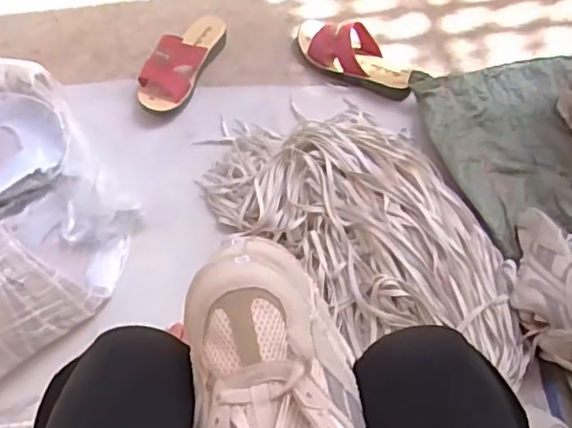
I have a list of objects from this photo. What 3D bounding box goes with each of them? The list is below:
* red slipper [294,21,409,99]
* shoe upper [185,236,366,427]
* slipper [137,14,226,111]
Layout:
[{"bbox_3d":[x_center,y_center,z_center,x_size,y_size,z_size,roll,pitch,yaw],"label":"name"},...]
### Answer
[{"bbox_3d":[0.119,-0.281,1.081,0.234,0.074,0.081,29,66,11],"label":"red slipper"},{"bbox_3d":[-0.006,0.113,0.384,0.111,0.066,0.227,-2,64,-4],"label":"shoe upper"},{"bbox_3d":[-0.182,-0.270,1.063,0.087,0.063,0.222,22,65,7],"label":"slipper"}]

